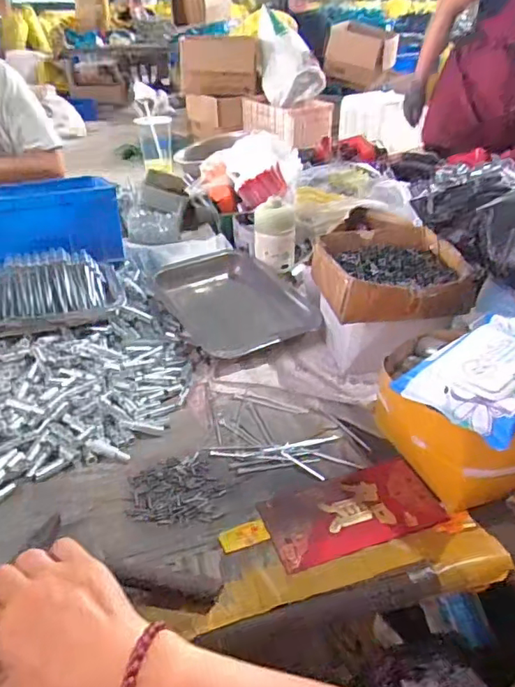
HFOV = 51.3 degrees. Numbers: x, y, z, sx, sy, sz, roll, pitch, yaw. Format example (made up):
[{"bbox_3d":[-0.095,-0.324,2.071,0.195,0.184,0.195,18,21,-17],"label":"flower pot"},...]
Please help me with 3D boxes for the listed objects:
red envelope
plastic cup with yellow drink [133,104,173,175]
[{"bbox_3d":[0.093,0.164,0.526,0.171,0.009,0.089,-12,31,-18],"label":"red envelope"},{"bbox_3d":[-0.253,-0.500,1.338,0.079,0.121,0.098,-12,35,-17],"label":"plastic cup with yellow drink"}]

